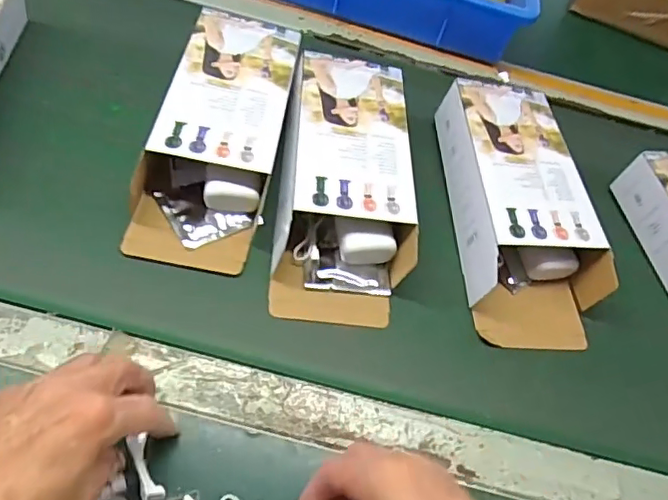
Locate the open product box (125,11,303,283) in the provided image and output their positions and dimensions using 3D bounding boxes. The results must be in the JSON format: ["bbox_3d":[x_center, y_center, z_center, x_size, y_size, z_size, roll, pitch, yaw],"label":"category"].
[{"bbox_3d":[-0.094,-0.104,0.482,0.107,0.055,0.260,9,58,1],"label":"open product box"}]

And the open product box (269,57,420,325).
[{"bbox_3d":[0.009,-0.063,0.478,0.110,0.057,0.253,2,58,-4],"label":"open product box"}]

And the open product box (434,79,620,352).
[{"bbox_3d":[0.165,-0.038,0.498,0.111,0.064,0.253,1,58,-4],"label":"open product box"}]

